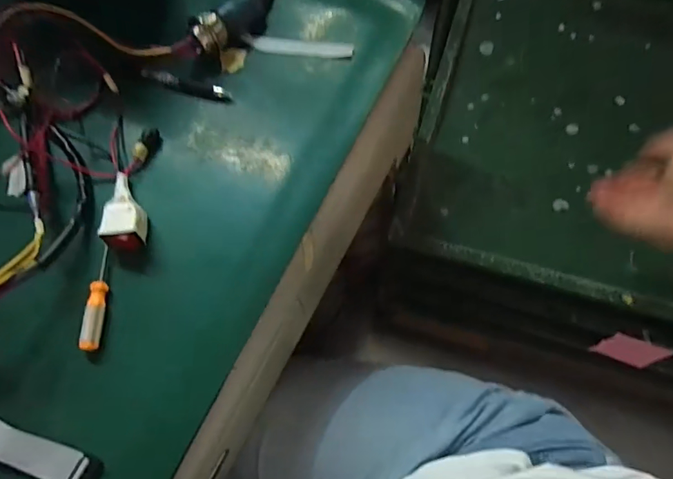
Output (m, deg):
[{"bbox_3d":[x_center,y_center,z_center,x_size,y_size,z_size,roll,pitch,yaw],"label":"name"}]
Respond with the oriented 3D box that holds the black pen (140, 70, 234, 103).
[{"bbox_3d":[-0.152,-0.157,0.462,0.093,0.015,0.015,12,70,9],"label":"black pen"}]

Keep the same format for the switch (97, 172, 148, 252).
[{"bbox_3d":[-0.190,-0.025,0.408,0.032,0.033,0.078,-15,59,-4],"label":"switch"}]

